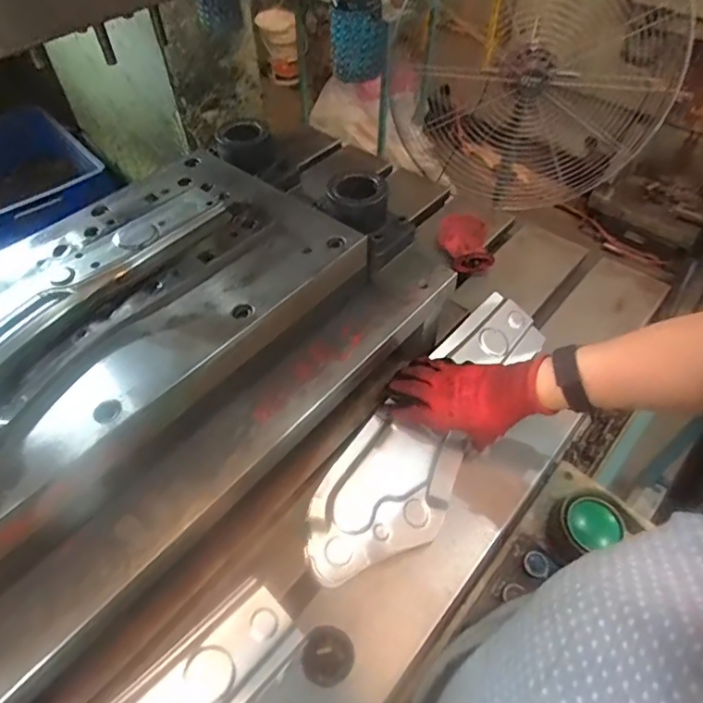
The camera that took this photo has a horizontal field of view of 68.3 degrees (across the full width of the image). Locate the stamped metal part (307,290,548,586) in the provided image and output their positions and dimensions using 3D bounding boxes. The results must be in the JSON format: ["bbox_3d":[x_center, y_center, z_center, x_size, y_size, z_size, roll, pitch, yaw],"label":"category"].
[{"bbox_3d":[0.102,0.086,0.626,0.118,0.054,0.428,29,59,23],"label":"stamped metal part"}]

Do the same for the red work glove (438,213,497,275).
[{"bbox_3d":[0.191,-0.173,0.867,0.076,0.056,0.088,-6,51,-3],"label":"red work glove"}]

